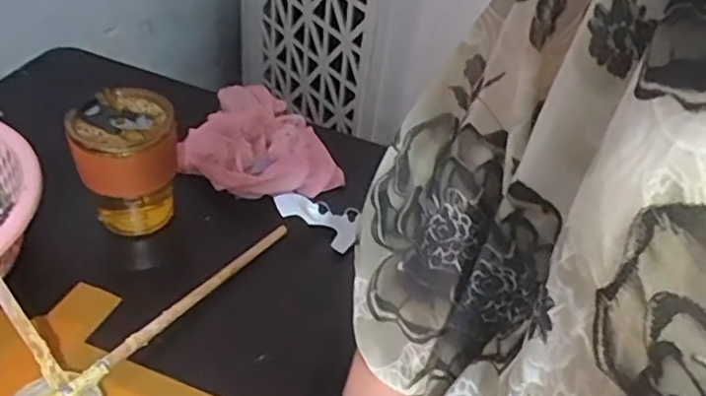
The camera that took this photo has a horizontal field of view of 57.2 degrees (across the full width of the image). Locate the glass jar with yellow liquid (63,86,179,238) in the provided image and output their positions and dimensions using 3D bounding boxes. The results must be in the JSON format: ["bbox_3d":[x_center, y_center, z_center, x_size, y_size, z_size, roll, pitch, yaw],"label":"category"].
[{"bbox_3d":[-0.198,-0.025,0.574,0.085,0.117,0.077,-11,46,-19],"label":"glass jar with yellow liquid"}]

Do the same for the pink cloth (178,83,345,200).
[{"bbox_3d":[-0.105,-0.064,0.671,0.142,0.066,0.153,-19,49,-26],"label":"pink cloth"}]

